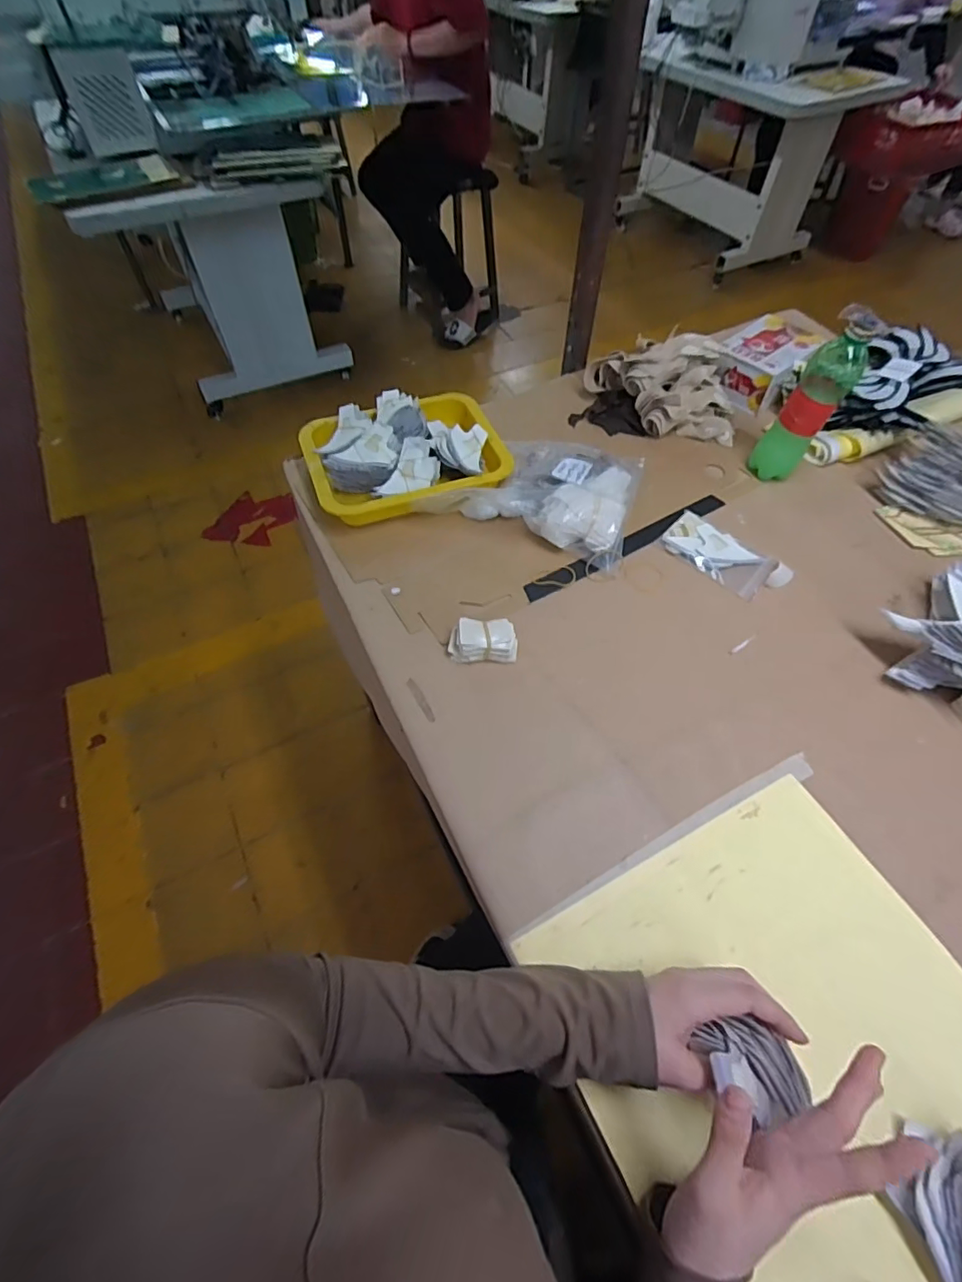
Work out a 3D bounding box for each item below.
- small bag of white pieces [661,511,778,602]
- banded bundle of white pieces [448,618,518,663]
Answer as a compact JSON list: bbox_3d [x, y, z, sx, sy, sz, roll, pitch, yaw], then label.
[{"bbox_3d":[0.287,-0.105,0.654,0.126,0.011,0.066,35,63,20],"label":"small bag of white pieces"},{"bbox_3d":[0.003,-0.001,0.578,0.074,0.037,0.039,-1,58,-1],"label":"banded bundle of white pieces"}]

